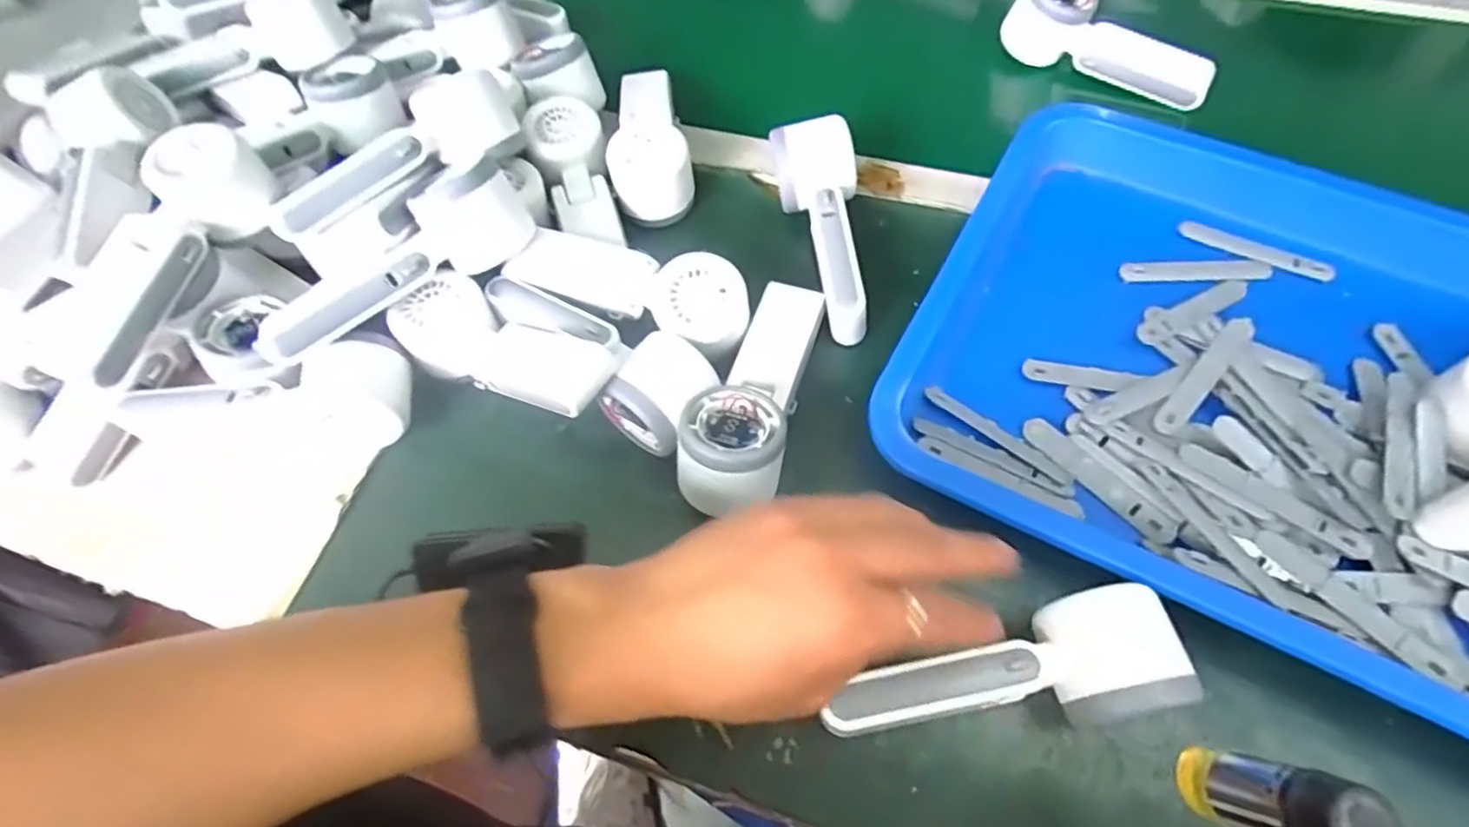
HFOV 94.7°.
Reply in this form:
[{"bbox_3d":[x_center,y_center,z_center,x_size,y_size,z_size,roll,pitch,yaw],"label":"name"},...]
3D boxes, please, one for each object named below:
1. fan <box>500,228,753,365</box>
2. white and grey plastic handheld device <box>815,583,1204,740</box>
[{"bbox_3d":[-0.062,-0.080,0.424,0.149,0.038,0.054,21,63,14],"label":"fan"},{"bbox_3d":[0.123,0.125,0.318,0.159,0.042,0.052,-12,60,0],"label":"white and grey plastic handheld device"}]

